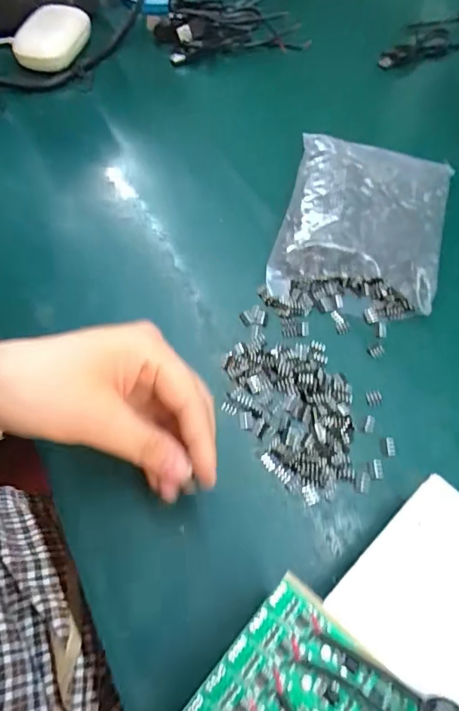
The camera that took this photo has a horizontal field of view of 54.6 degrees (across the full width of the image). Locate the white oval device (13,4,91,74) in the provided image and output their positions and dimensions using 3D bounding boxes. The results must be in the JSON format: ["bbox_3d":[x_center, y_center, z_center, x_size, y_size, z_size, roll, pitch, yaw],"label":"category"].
[{"bbox_3d":[-0.175,-0.310,0.436,0.057,0.028,0.077,12,62,7],"label":"white oval device"}]

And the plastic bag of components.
[{"bbox_3d":[0.100,-0.099,0.332,0.115,0.033,0.167,14,61,7],"label":"plastic bag of components"}]

